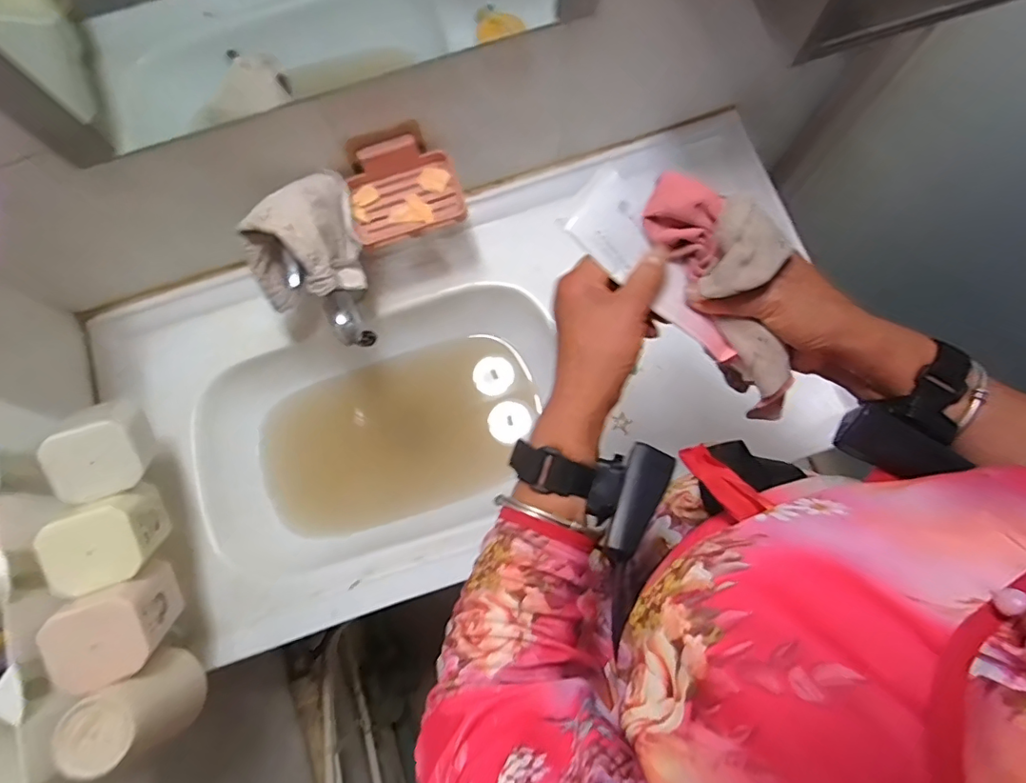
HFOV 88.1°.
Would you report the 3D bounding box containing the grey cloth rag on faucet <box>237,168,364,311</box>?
[{"bbox_3d":[-0.223,-0.167,0.561,0.098,0.109,0.146,-2,76,1],"label":"grey cloth rag on faucet"}]

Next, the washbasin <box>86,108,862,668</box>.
[{"bbox_3d":[-0.047,-0.023,0.689,0.862,0.144,0.462,-18,77,-3],"label":"washbasin"}]

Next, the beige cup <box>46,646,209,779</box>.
[{"bbox_3d":[-0.314,0.268,0.444,0.062,0.119,0.059,42,81,10],"label":"beige cup"}]

